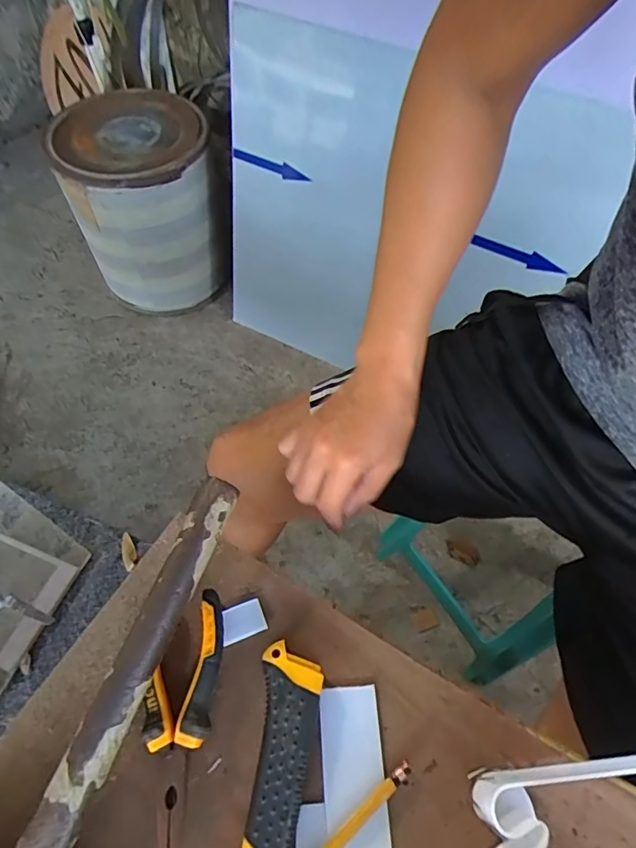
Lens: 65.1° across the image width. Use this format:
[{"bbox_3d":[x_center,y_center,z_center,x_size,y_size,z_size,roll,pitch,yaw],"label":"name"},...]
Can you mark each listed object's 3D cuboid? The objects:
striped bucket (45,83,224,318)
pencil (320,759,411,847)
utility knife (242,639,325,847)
[{"bbox_3d":[-0.465,-0.600,1.398,0.328,0.480,0.355,2,57,-2],"label":"striped bucket"},{"bbox_3d":[0.020,0.245,0.304,0.096,0.007,0.010,-32,67,-20],"label":"pencil"},{"bbox_3d":[-0.024,0.228,0.307,0.038,0.019,0.164,6,60,0],"label":"utility knife"}]

